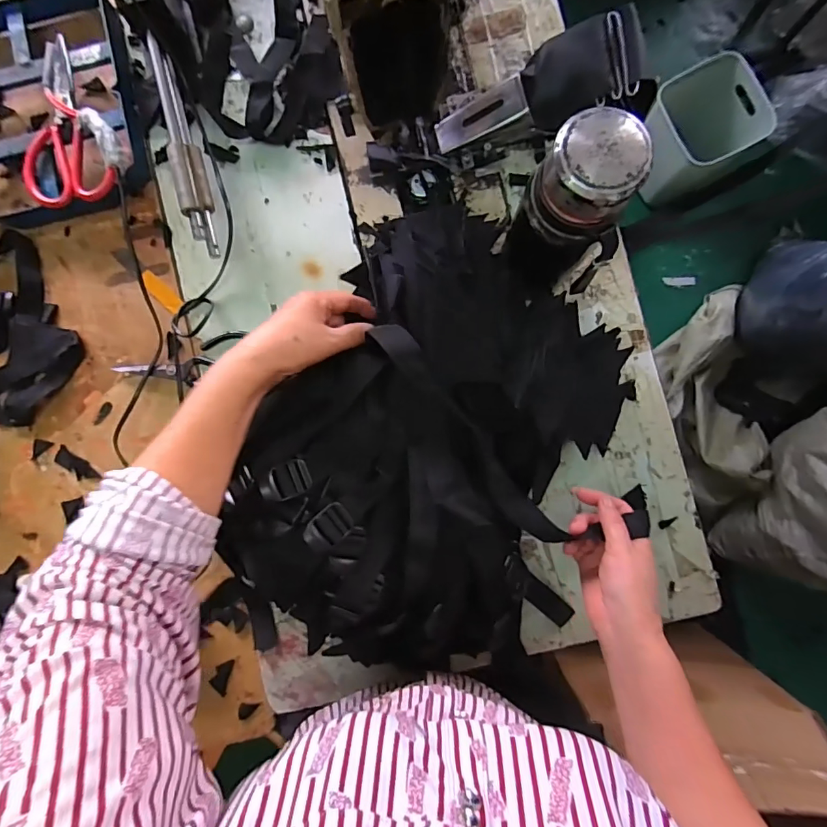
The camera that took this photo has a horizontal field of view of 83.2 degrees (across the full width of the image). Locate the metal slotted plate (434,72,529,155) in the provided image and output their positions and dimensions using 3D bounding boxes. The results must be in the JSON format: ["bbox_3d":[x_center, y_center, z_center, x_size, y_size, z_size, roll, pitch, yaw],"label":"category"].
[{"bbox_3d":[0.073,-0.329,0.515,0.103,0.009,0.041,-15,87,27],"label":"metal slotted plate"}]

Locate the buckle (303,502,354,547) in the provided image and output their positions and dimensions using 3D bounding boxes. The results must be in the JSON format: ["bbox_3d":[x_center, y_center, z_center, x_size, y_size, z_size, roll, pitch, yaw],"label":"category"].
[{"bbox_3d":[-0.070,0.094,0.384,0.040,0.009,0.028,-37,98,-29],"label":"buckle"}]

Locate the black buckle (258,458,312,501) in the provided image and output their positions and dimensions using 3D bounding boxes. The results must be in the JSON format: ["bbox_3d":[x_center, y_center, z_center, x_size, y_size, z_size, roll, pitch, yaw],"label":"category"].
[{"bbox_3d":[-0.106,0.057,0.388,0.041,0.007,0.028,-21,83,-20],"label":"black buckle"}]

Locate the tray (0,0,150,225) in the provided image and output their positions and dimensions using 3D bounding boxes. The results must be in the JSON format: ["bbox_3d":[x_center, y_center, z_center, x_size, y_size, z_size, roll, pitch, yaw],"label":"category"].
[{"bbox_3d":[-0.453,-0.368,0.557,0.235,0.052,0.283,-13,88,1],"label":"tray"}]

